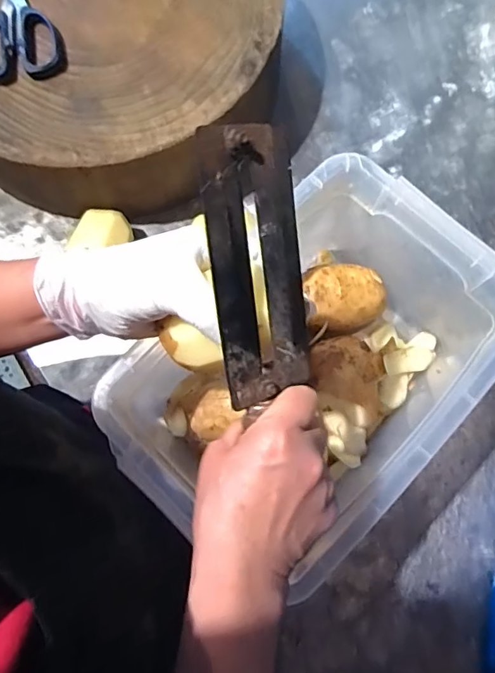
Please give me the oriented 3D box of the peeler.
[{"bbox_3d":[0.007,-0.038,0.284,0.060,0.007,0.156,-15,106,-28],"label":"peeler"}]

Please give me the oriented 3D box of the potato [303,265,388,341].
[{"bbox_3d":[0.093,-0.039,0.506,0.085,0.050,0.072,-17,102,-16],"label":"potato"}]

